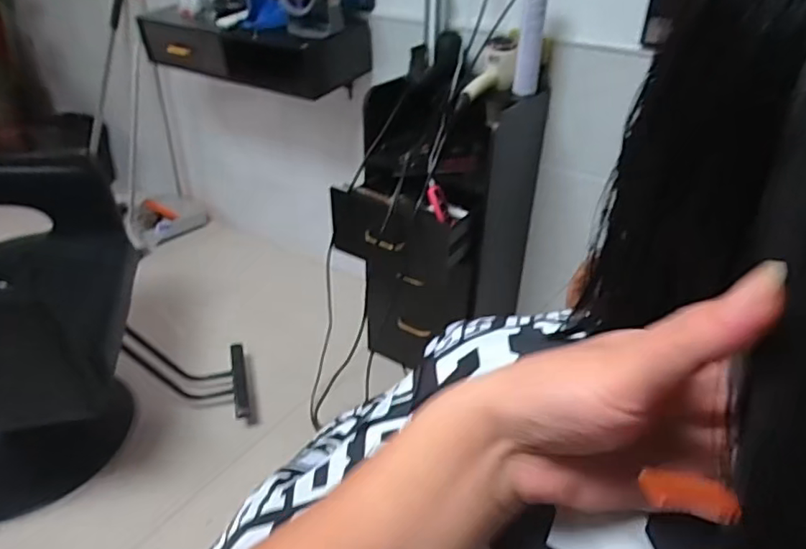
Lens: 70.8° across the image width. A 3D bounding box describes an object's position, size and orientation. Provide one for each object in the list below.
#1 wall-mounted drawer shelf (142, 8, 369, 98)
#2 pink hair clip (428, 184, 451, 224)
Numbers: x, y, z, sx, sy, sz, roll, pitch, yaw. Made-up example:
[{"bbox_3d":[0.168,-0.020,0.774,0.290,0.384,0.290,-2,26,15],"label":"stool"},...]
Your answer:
[{"bbox_3d":[-0.442,-0.655,1.640,0.676,0.164,0.233,17,36,22],"label":"wall-mounted drawer shelf"},{"bbox_3d":[0.083,-0.159,1.314,0.031,0.090,0.030,-30,13,-39],"label":"pink hair clip"}]

